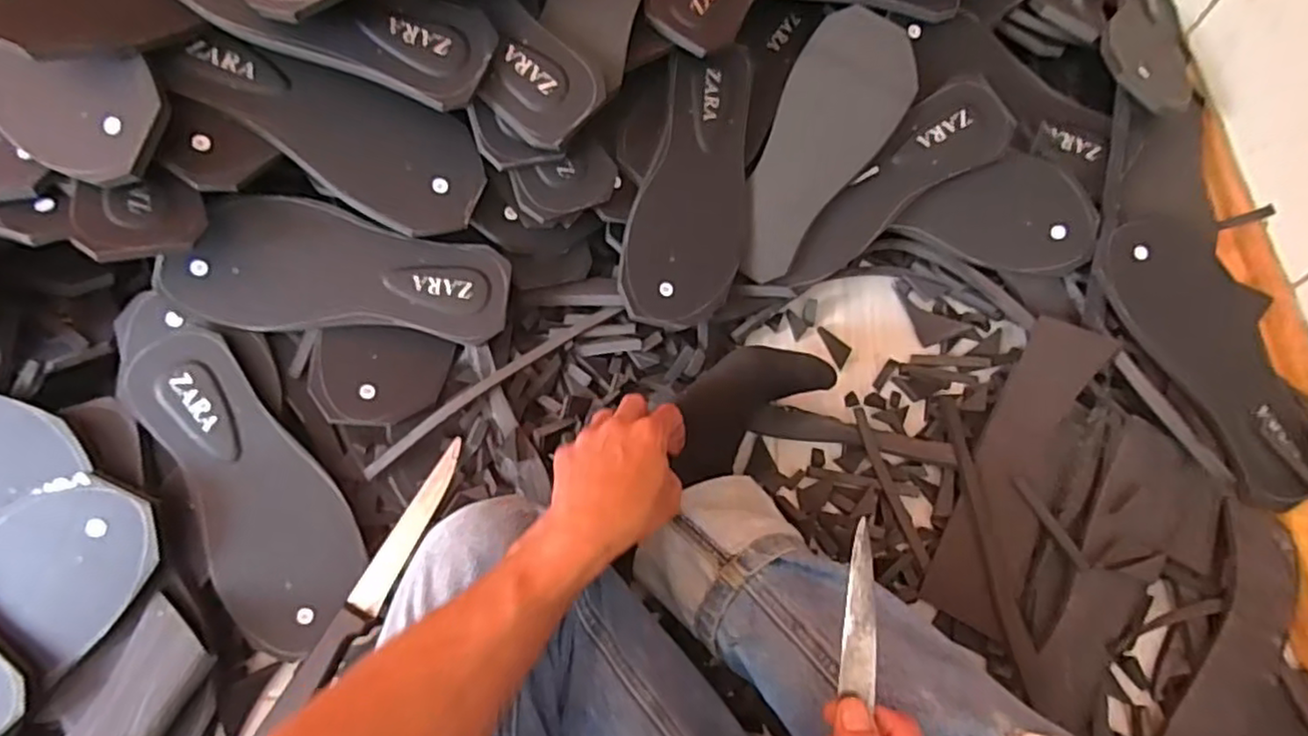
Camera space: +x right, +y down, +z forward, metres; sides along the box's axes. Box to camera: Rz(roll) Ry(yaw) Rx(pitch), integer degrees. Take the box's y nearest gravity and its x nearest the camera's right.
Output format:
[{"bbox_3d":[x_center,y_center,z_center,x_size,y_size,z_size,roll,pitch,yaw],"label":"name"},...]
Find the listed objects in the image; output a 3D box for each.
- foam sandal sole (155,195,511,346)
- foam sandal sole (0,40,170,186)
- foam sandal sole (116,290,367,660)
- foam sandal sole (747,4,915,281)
[{"bbox_3d":[-0.241,-0.076,0.529,0.244,0.018,0.098,4,92,-8],"label":"foam sandal sole"},{"bbox_3d":[-0.443,-0.199,0.464,0.240,0.021,0.086,23,92,6],"label":"foam sandal sole"},{"bbox_3d":[-0.309,0.074,0.504,0.097,0.014,0.273,-29,92,-14],"label":"foam sandal sole"},{"bbox_3d":[0.145,-0.194,0.586,0.094,0.015,0.248,26,90,11],"label":"foam sandal sole"}]

